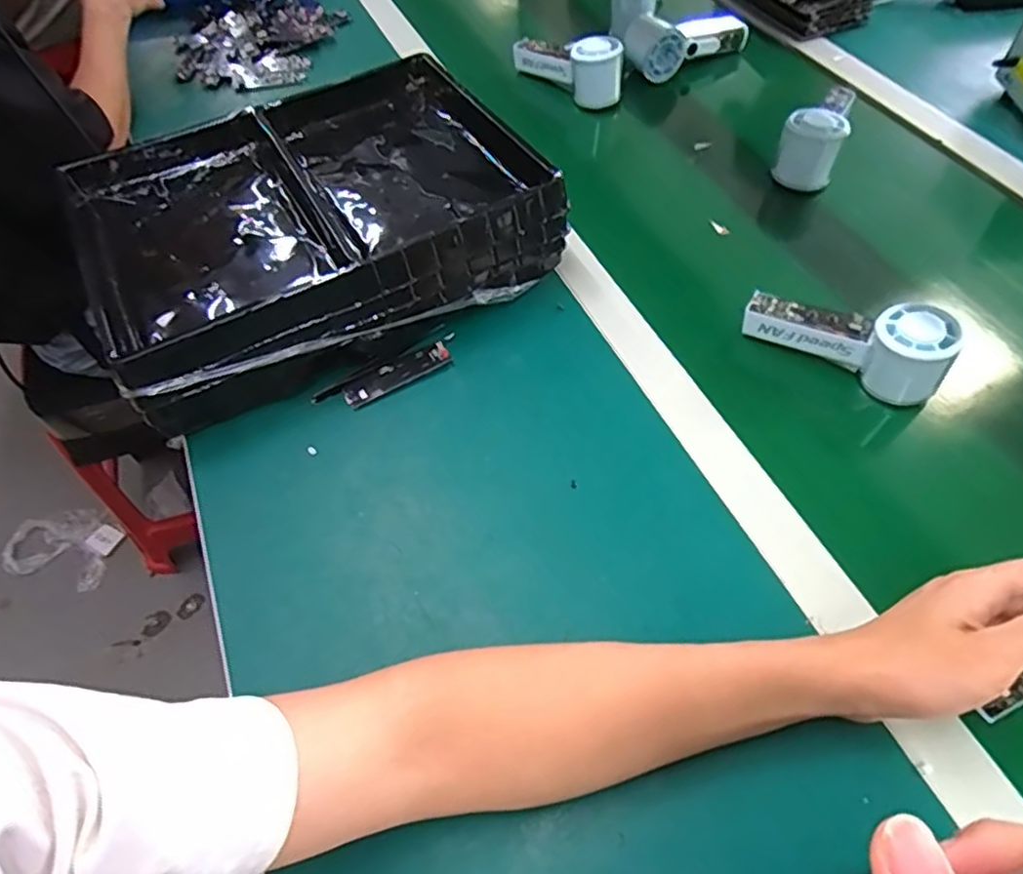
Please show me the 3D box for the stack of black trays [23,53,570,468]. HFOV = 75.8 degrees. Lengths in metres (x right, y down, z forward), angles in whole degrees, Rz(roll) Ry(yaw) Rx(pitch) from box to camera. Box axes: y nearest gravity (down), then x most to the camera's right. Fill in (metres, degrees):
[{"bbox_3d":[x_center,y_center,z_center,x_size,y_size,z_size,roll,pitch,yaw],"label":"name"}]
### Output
[{"bbox_3d":[-0.187,-0.194,0.600,0.379,0.094,0.293,-25,57,-13],"label":"stack of black trays"}]

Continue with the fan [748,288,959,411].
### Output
[{"bbox_3d":[0.261,-0.076,0.518,0.145,0.065,0.046,17,58,14],"label":"fan"}]

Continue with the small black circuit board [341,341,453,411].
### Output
[{"bbox_3d":[-0.094,-0.052,0.543,0.092,0.008,0.024,-25,58,-14],"label":"small black circuit board"}]

